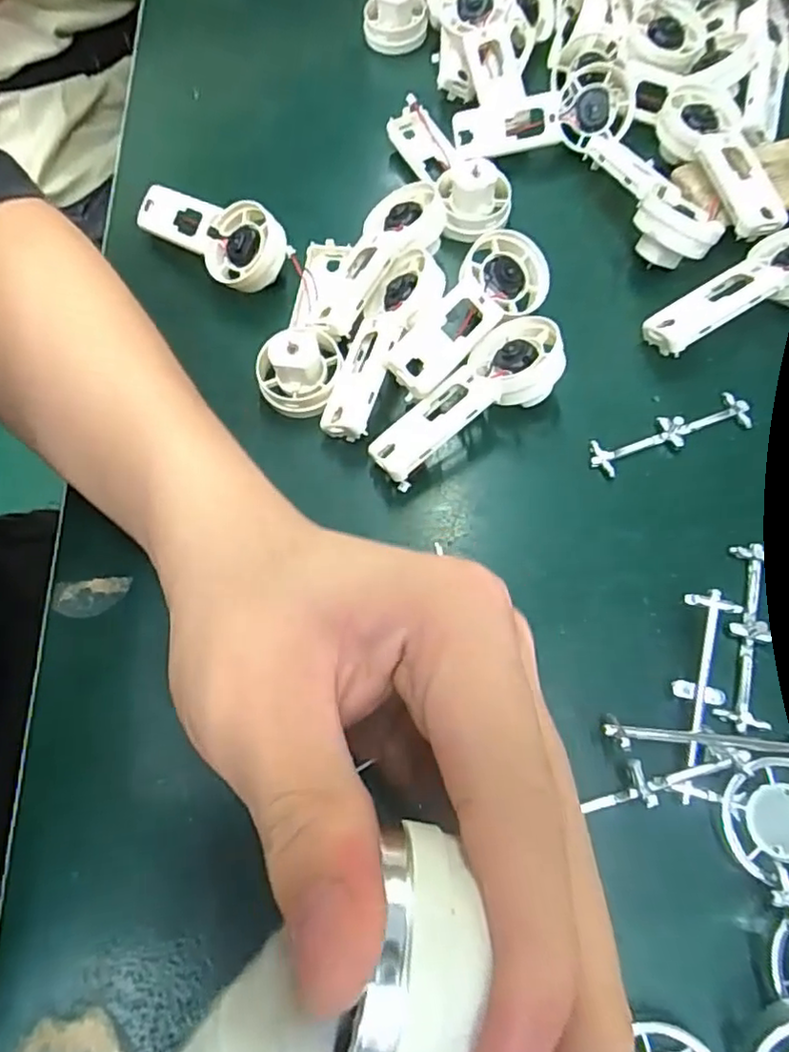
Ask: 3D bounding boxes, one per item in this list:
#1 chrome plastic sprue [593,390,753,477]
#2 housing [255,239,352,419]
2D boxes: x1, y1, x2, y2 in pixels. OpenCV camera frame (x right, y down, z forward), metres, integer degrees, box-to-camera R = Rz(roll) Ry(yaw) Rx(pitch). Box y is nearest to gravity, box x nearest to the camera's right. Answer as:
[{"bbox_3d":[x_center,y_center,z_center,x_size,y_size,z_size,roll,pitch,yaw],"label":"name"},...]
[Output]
[{"bbox_3d":[0.116,-0.039,0.272,0.070,0.007,0.017,-19,66,-6],"label":"chrome plastic sprue"},{"bbox_3d":[-0.038,-0.096,0.296,0.035,0.022,0.093,8,66,7],"label":"housing"}]

